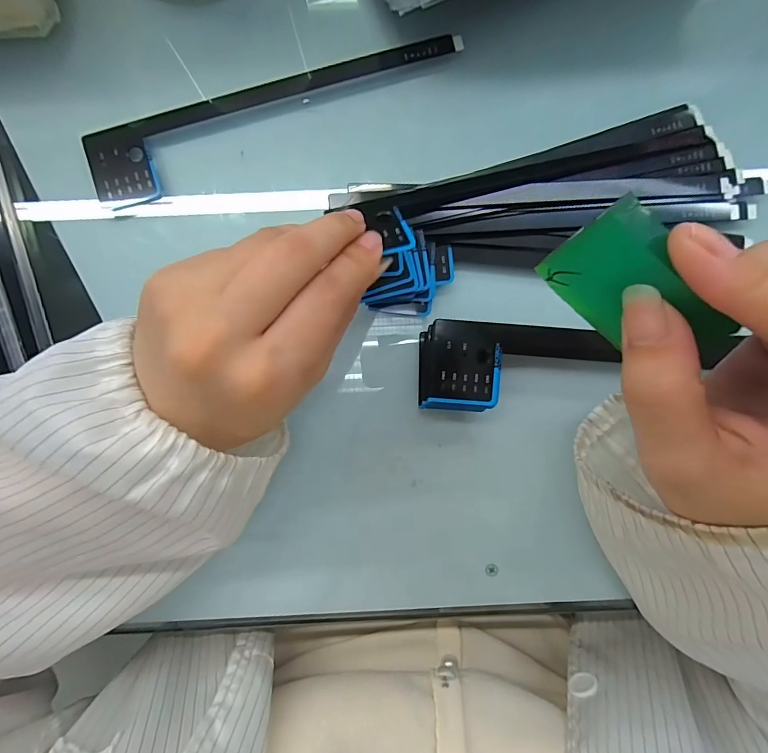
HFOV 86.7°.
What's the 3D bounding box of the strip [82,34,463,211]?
[{"bbox_3d":[-0.063,-0.154,0.236,0.223,0.008,0.042,-20,84,0],"label":"strip"}]

